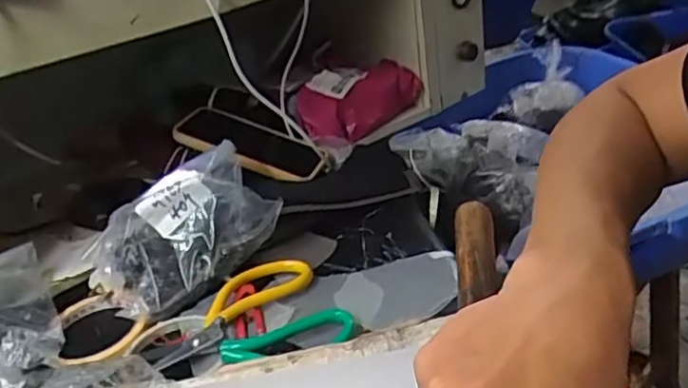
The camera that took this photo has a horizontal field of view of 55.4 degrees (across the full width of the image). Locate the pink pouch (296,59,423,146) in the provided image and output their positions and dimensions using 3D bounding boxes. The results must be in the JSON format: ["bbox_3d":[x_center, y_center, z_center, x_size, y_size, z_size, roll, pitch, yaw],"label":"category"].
[{"bbox_3d":[0.016,-0.119,0.819,0.072,0.067,0.162,20,41,41],"label":"pink pouch"}]

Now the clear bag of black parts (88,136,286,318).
[{"bbox_3d":[-0.151,0.029,0.609,0.160,0.082,0.119,-29,33,-31],"label":"clear bag of black parts"}]

